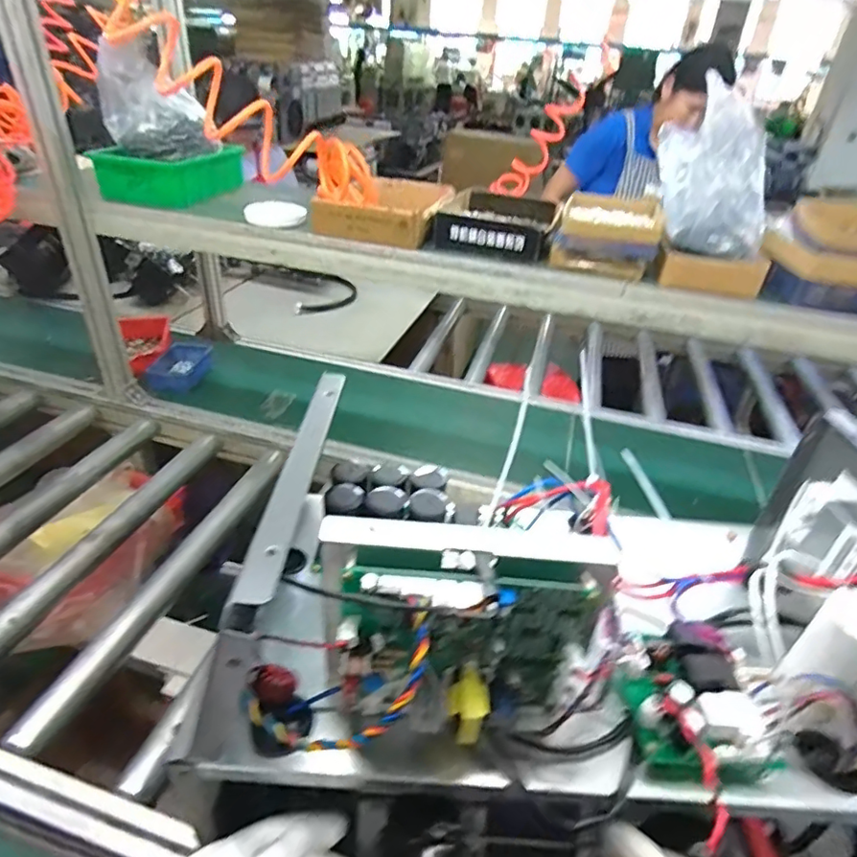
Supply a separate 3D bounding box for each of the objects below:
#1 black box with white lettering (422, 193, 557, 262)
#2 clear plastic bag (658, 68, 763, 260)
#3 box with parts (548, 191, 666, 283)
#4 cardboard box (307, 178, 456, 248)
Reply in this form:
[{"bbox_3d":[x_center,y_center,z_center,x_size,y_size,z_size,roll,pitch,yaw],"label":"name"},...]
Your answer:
[{"bbox_3d":[0.109,-0.337,0.893,0.183,0.054,0.215,11,35,8],"label":"black box with white lettering"},{"bbox_3d":[0.399,-0.356,0.762,0.169,0.189,0.118,18,37,18],"label":"clear plastic bag"},{"bbox_3d":[0.276,-0.300,0.839,0.144,0.070,0.194,15,36,15],"label":"box with parts"},{"bbox_3d":[-0.064,-0.377,0.928,0.190,0.049,0.270,9,35,6],"label":"cardboard box"}]

